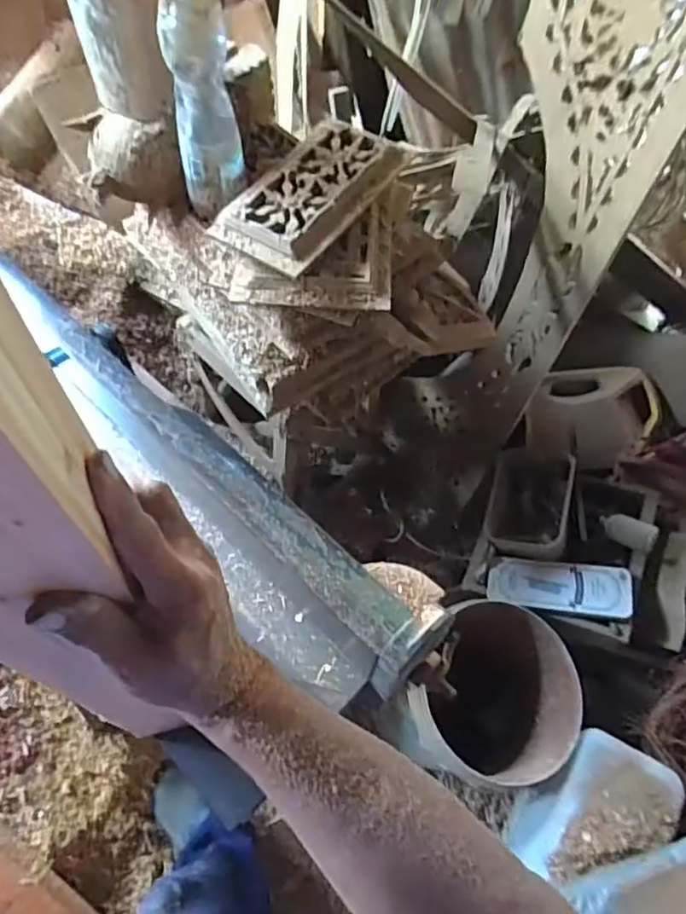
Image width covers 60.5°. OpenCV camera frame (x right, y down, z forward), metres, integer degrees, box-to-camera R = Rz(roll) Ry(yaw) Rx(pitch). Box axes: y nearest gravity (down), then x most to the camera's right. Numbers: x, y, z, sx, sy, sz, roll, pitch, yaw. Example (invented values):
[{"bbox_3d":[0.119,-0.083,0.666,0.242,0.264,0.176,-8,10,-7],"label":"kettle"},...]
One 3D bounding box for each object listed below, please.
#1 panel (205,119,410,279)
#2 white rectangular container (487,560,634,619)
[{"bbox_3d":[-0.039,-0.360,0.792,0.144,0.026,0.283,30,64,16],"label":"panel"},{"bbox_3d":[0.416,0.251,1.138,0.256,0.028,0.098,2,57,25],"label":"white rectangular container"}]

